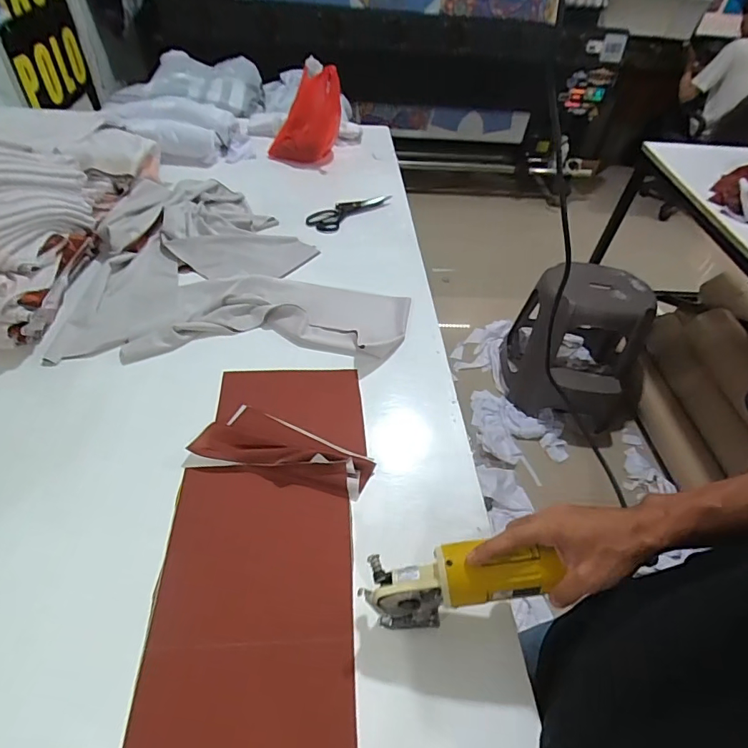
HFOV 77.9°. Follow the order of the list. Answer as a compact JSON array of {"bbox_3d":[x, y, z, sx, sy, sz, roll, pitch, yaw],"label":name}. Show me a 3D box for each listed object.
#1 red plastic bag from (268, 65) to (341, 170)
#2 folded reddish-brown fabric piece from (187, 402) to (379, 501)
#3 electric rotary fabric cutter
[{"bbox_3d":[-0.181,-0.679,1.211,0.177,0.190,0.124,9,47,1],"label":"red plastic bag"},{"bbox_3d":[-0.122,0.099,0.636,0.241,0.025,0.104,11,47,3],"label":"folded reddish-brown fabric piece"},{"bbox_3d":[0.090,0.212,0.482,0.189,0.079,0.058,-17,46,14],"label":"electric rotary fabric cutter"}]

